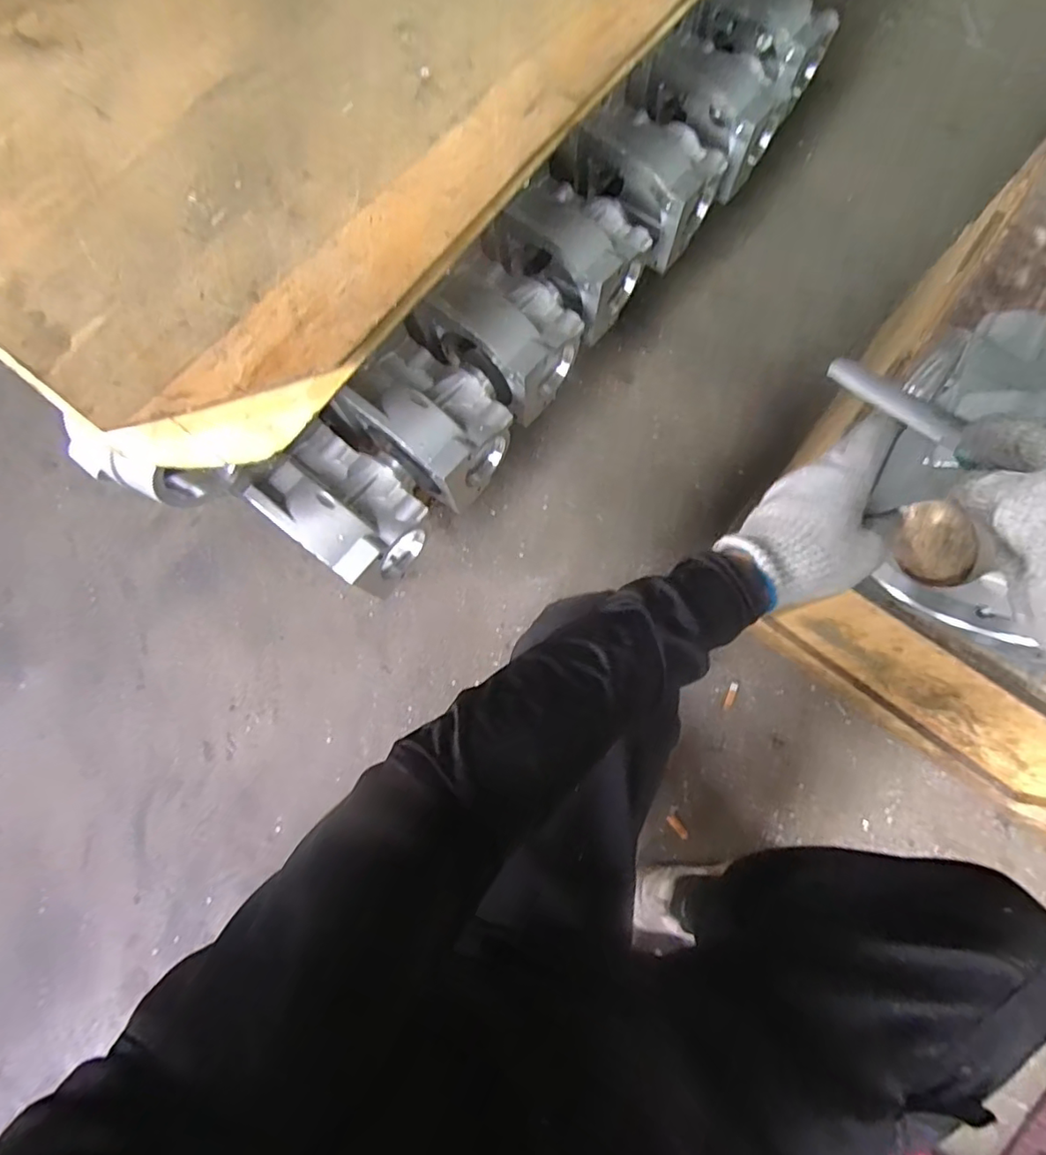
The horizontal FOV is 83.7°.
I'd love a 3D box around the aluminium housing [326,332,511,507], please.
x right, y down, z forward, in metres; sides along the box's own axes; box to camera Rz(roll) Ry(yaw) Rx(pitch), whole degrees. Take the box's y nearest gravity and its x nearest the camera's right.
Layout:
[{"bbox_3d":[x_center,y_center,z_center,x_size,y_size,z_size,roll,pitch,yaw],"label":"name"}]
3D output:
[{"bbox_3d":[-0.115,-0.199,0.741,0.175,0.125,0.155,35,80,8],"label":"aluminium housing"}]

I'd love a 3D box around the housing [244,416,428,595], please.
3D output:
[{"bbox_3d":[-0.213,-0.088,0.716,0.176,0.127,0.145,34,80,8],"label":"housing"}]

